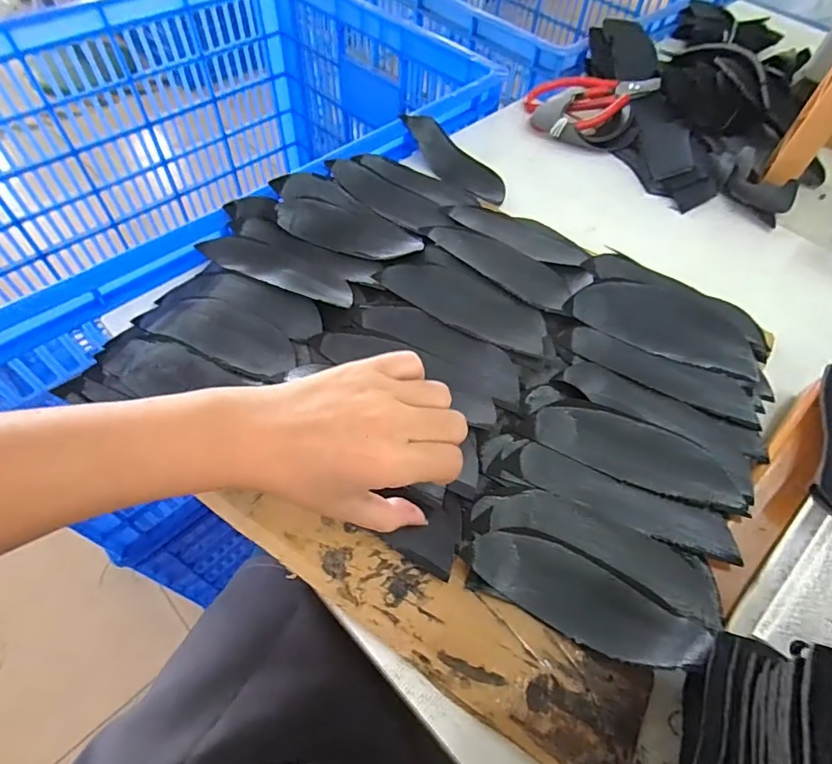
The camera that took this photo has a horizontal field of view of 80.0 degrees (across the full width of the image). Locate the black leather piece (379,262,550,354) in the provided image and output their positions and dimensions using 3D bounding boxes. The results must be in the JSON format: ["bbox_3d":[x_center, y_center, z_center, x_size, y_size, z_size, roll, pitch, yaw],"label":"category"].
[{"bbox_3d":[0.039,-0.063,0.385,0.133,0.004,0.052,24,58,12],"label":"black leather piece"}]

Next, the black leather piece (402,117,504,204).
[{"bbox_3d":[0.043,-0.225,0.505,0.050,0.021,0.129,-39,79,-25],"label":"black leather piece"}]

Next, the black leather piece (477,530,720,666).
[{"bbox_3d":[0.091,0.115,0.271,0.119,0.017,0.043,29,59,15],"label":"black leather piece"}]

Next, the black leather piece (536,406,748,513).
[{"bbox_3d":[0.144,0.045,0.323,0.128,0.004,0.044,20,57,10],"label":"black leather piece"}]

